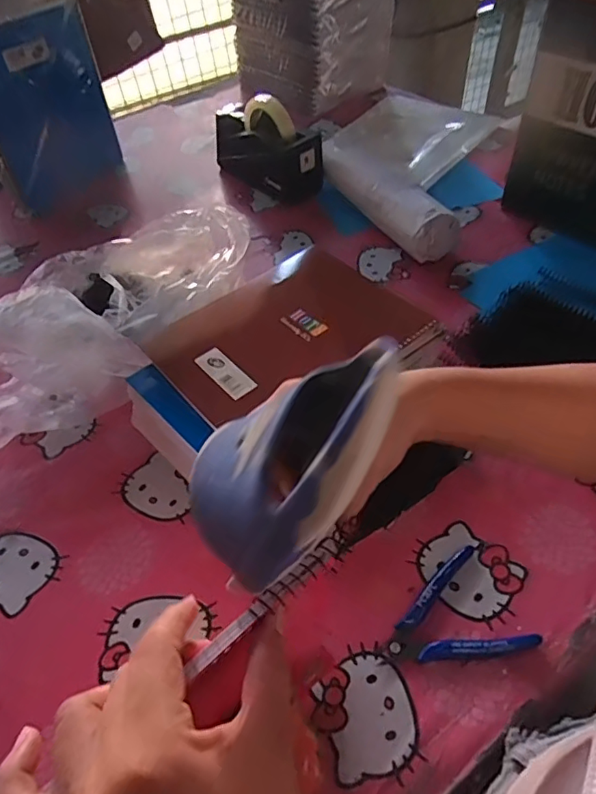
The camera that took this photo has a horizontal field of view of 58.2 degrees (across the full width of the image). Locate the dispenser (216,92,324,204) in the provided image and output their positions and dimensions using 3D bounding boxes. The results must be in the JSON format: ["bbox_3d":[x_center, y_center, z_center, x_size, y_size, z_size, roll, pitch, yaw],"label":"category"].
[{"bbox_3d":[-0.052,-0.412,0.876,0.093,0.122,0.225,-30,53,-20],"label":"dispenser"}]

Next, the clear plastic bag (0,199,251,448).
[{"bbox_3d":[-0.231,-0.106,0.633,0.213,0.115,0.403,19,53,20],"label":"clear plastic bag"}]

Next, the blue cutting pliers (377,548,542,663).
[{"bbox_3d":[0.114,0.175,0.424,0.111,0.012,0.086,-18,50,-10],"label":"blue cutting pliers"}]

